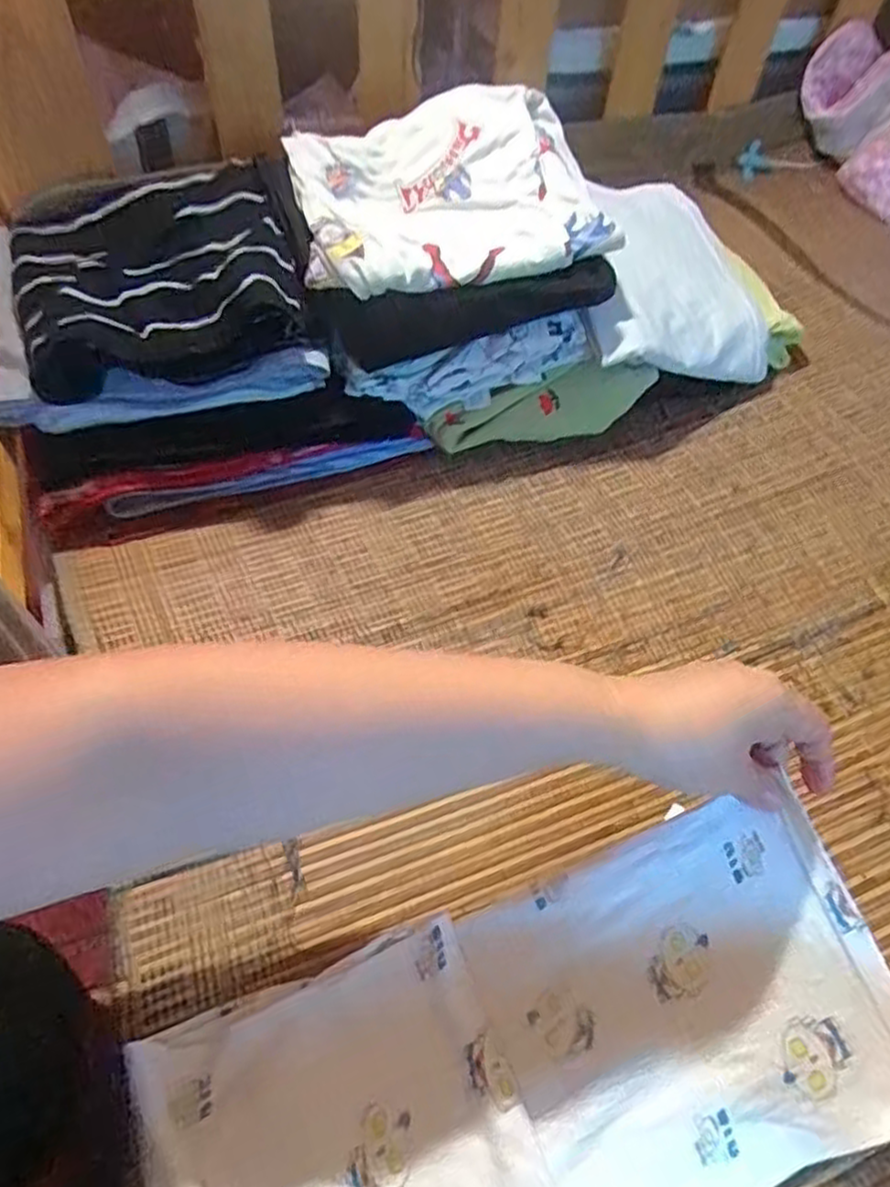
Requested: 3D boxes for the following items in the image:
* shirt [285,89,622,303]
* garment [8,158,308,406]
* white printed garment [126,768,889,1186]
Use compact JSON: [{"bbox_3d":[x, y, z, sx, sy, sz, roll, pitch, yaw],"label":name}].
[{"bbox_3d":[0.004,-0.294,0.515,0.225,0.048,0.169,-12,55,-11],"label":"shirt"},{"bbox_3d":[-0.209,-0.236,0.520,0.187,0.044,0.203,-16,56,-14],"label":"garment"},{"bbox_3d":[0.051,0.237,0.308,0.328,0.053,0.213,-18,59,-15],"label":"white printed garment"}]

